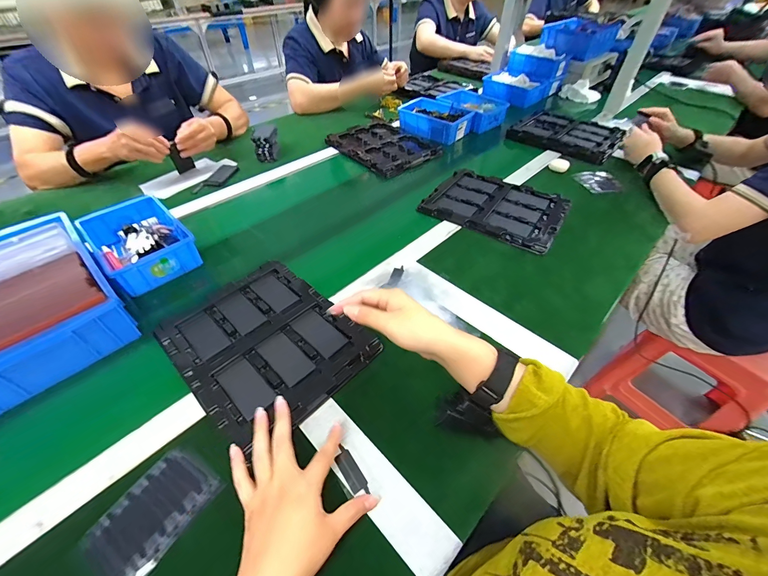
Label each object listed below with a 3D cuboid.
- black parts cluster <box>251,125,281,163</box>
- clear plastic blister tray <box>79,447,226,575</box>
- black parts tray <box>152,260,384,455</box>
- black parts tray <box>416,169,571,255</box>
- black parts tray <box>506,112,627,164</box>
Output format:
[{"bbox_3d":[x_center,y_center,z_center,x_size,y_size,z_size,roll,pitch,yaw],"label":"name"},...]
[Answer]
[{"bbox_3d":[-0.314,-0.389,0.876,0.057,0.061,0.083,1,47,0],"label":"black parts cluster"},{"bbox_3d":[-0.238,0.234,0.338,0.079,0.012,0.114,23,51,19],"label":"clear plastic blister tray"},{"bbox_3d":[-0.174,0.072,0.477,0.270,0.015,0.215,36,56,28],"label":"black parts tray"},{"bbox_3d":[0.245,-0.185,0.726,0.276,0.016,0.220,27,52,22],"label":"black parts tray"},{"bbox_3d":[0.532,-0.458,0.962,0.282,0.052,0.222,31,54,25],"label":"black parts tray"}]

